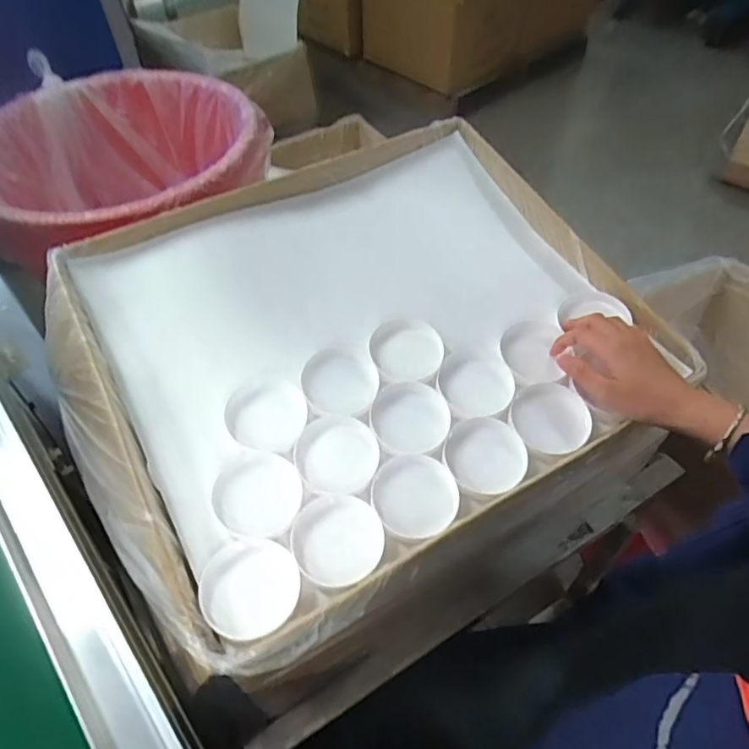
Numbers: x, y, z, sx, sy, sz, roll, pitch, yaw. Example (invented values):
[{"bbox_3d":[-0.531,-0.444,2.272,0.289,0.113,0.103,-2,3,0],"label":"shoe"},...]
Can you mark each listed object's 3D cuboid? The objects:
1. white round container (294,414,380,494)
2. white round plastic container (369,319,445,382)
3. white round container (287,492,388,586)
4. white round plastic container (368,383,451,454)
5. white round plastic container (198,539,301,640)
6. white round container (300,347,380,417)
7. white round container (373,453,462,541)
[{"bbox_3d":[-0.035,0.074,0.518,0.074,0.018,0.072,-1,51,1],"label":"white round container"},{"bbox_3d":[0.035,-0.026,0.580,0.076,0.018,0.074,-1,51,1],"label":"white round plastic container"},{"bbox_3d":[-0.032,0.142,0.478,0.077,0.019,0.072,-1,51,1],"label":"white round container"},{"bbox_3d":[0.035,0.044,0.541,0.073,0.019,0.074,-1,51,1],"label":"white round plastic container"},{"bbox_3d":[-0.102,0.174,0.450,0.075,0.017,0.075,-1,51,1],"label":"white round plastic container"},{"bbox_3d":[-0.034,0.008,0.558,0.074,0.020,0.075,-1,51,1],"label":"white round container"},{"bbox_3d":[0.036,0.108,0.500,0.075,0.012,0.070,-3,51,-1],"label":"white round container"}]

